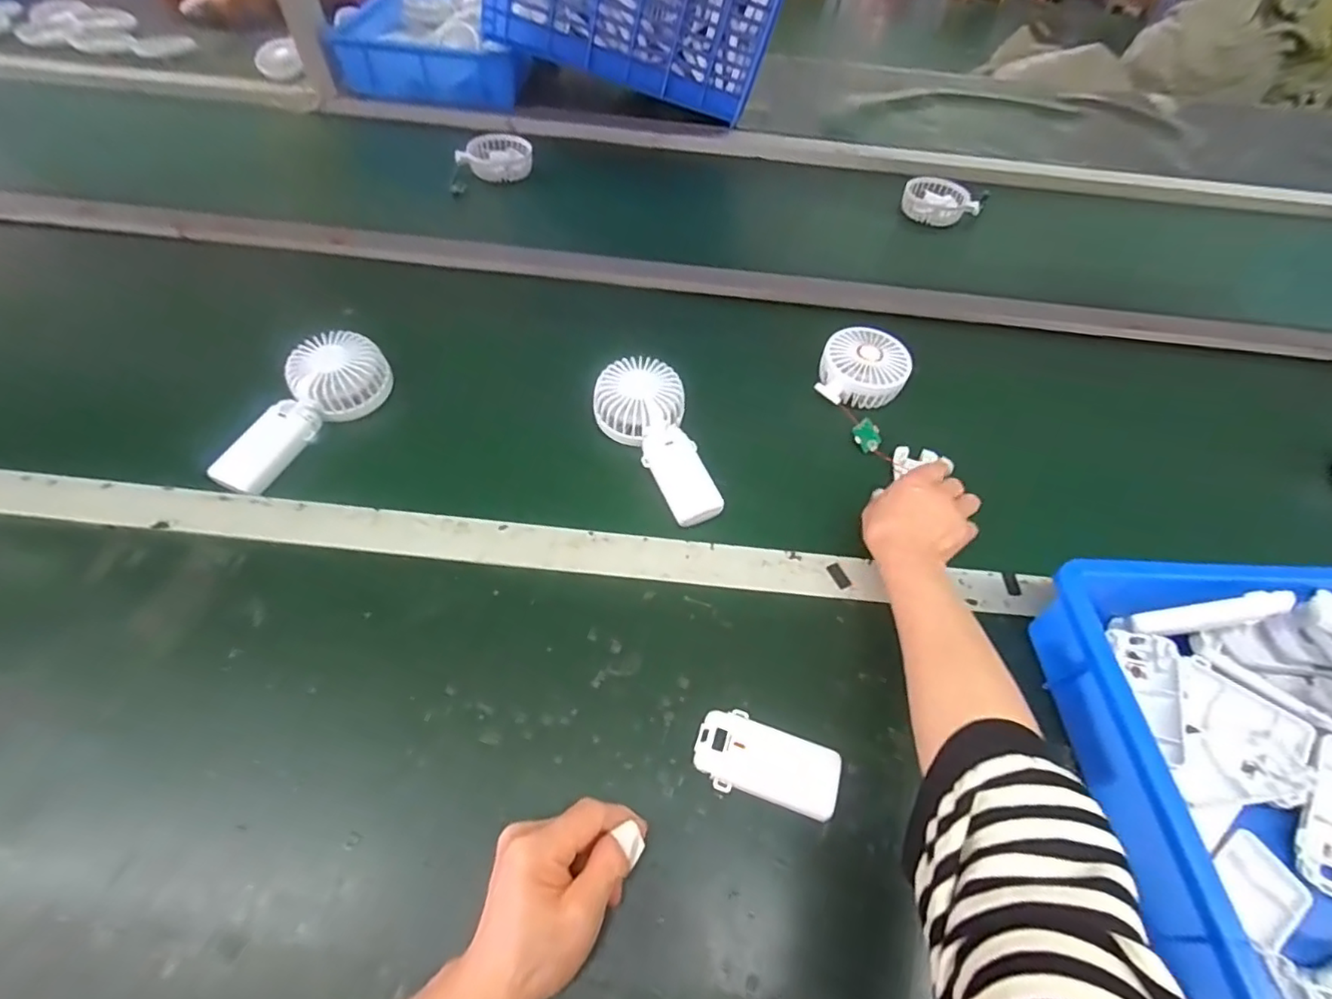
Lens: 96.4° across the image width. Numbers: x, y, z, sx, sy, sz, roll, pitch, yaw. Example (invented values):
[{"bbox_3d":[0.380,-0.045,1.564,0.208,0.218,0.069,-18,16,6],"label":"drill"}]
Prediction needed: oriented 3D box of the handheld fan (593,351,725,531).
[{"bbox_3d":[-0.012,-0.060,0.540,0.081,0.035,0.170,-11,55,-13],"label":"handheld fan"}]

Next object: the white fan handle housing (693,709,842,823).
[{"bbox_3d":[0.066,0.171,0.389,0.092,0.016,0.046,19,54,9],"label":"white fan handle housing"}]

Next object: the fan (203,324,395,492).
[{"bbox_3d":[-0.327,-0.083,0.533,0.075,0.038,0.170,19,54,9],"label":"fan"}]

